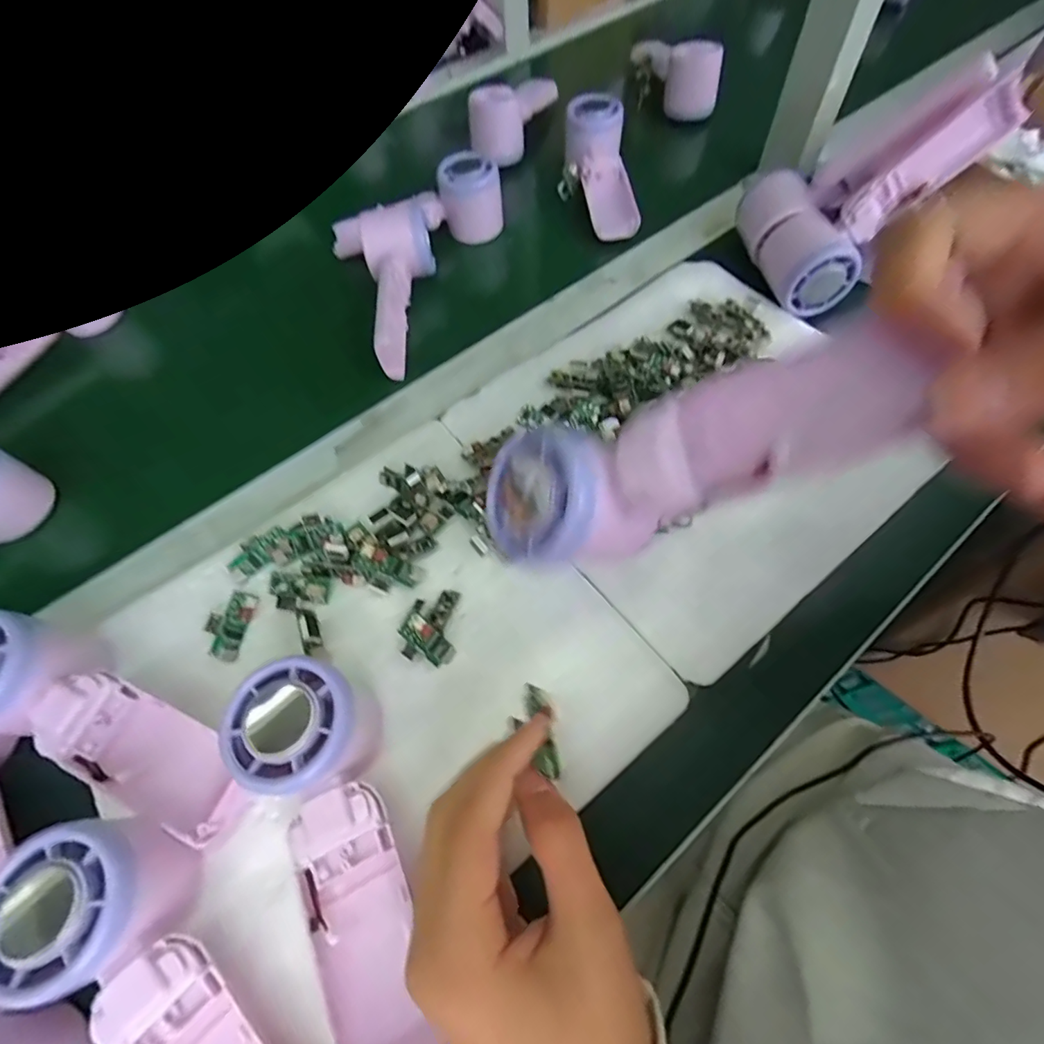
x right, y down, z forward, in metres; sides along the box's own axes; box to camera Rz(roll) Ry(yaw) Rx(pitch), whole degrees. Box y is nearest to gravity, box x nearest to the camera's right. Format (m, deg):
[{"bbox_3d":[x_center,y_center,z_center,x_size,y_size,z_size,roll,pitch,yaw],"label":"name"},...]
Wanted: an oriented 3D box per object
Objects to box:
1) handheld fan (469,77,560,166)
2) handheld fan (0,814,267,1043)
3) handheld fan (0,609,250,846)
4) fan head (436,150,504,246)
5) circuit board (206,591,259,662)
[{"bbox_3d":[-0.012,-0.436,0.533,0.059,0.058,0.112,22,65,15],"label":"handheld fan"},{"bbox_3d":[-0.140,0.194,0.202,0.058,0.050,0.168,-36,86,-15],"label":"handheld fan"},{"bbox_3d":[-0.211,0.102,0.252,0.167,0.048,0.057,30,67,1],"label":"handheld fan"},{"bbox_3d":[-0.048,-0.302,0.472,0.055,0.062,0.045,-10,61,-1],"label":"fan head"},{"bbox_3d":[-0.168,0.058,0.287,0.018,0.010,0.039,4,62,7],"label":"circuit board"}]

